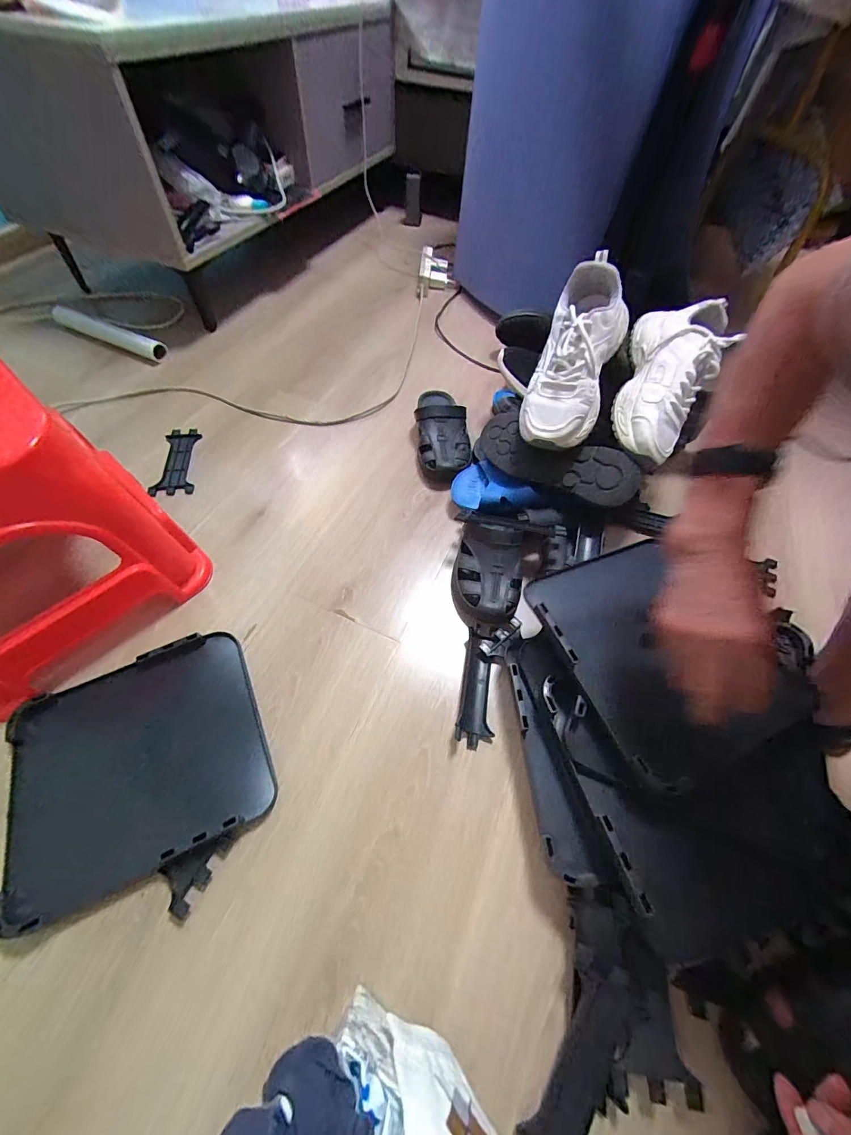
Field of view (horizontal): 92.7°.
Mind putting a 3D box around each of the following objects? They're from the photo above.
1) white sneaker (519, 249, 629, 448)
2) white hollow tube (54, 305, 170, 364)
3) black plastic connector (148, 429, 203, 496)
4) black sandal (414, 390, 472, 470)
[{"bbox_3d":[0.225,-0.303,0.595,0.111,0.100,0.265,18,93,7],"label":"white sneaker"},{"bbox_3d":[-0.701,-0.519,0.903,0.300,0.033,0.045,20,58,10],"label":"white hollow tube"},{"bbox_3d":[-0.449,-0.193,0.739,0.068,0.010,0.156,-3,57,-5],"label":"black plastic connector"},{"bbox_3d":[0.032,-0.268,0.774,0.097,0.067,0.223,-3,57,-5],"label":"black sandal"}]

